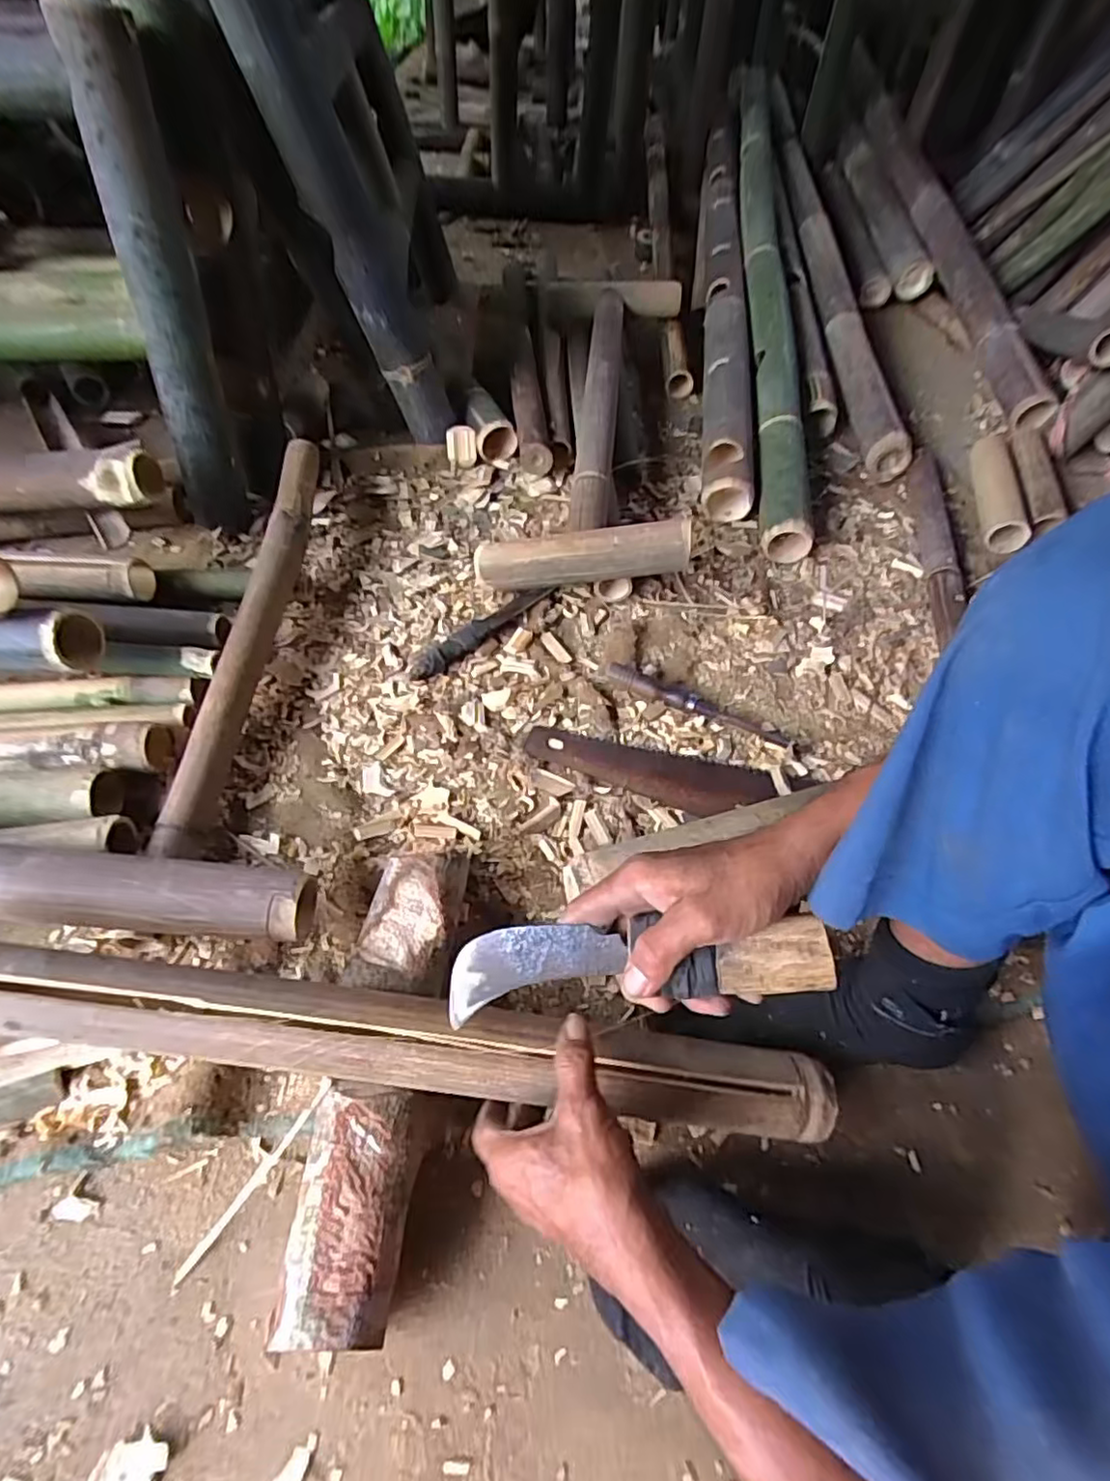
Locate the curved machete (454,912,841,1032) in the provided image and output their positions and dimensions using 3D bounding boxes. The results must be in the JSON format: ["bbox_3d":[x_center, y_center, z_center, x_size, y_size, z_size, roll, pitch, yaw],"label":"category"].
[{"bbox_3d":[0.044,0.139,0.400,0.236,0.031,0.054,-8,84,17],"label":"curved machete"}]

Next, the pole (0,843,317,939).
[{"bbox_3d":[-0.516,0.100,0.501,0.642,0.049,0.064,4,53,-1],"label":"pole"}]

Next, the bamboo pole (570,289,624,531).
[{"bbox_3d":[0.075,-0.553,1.012,0.055,0.047,0.746,6,53,1],"label":"bamboo pole"}]

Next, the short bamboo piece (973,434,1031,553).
[{"bbox_3d":[0.676,-0.385,0.989,0.053,0.042,0.290,14,54,7],"label":"short bamboo piece"}]

